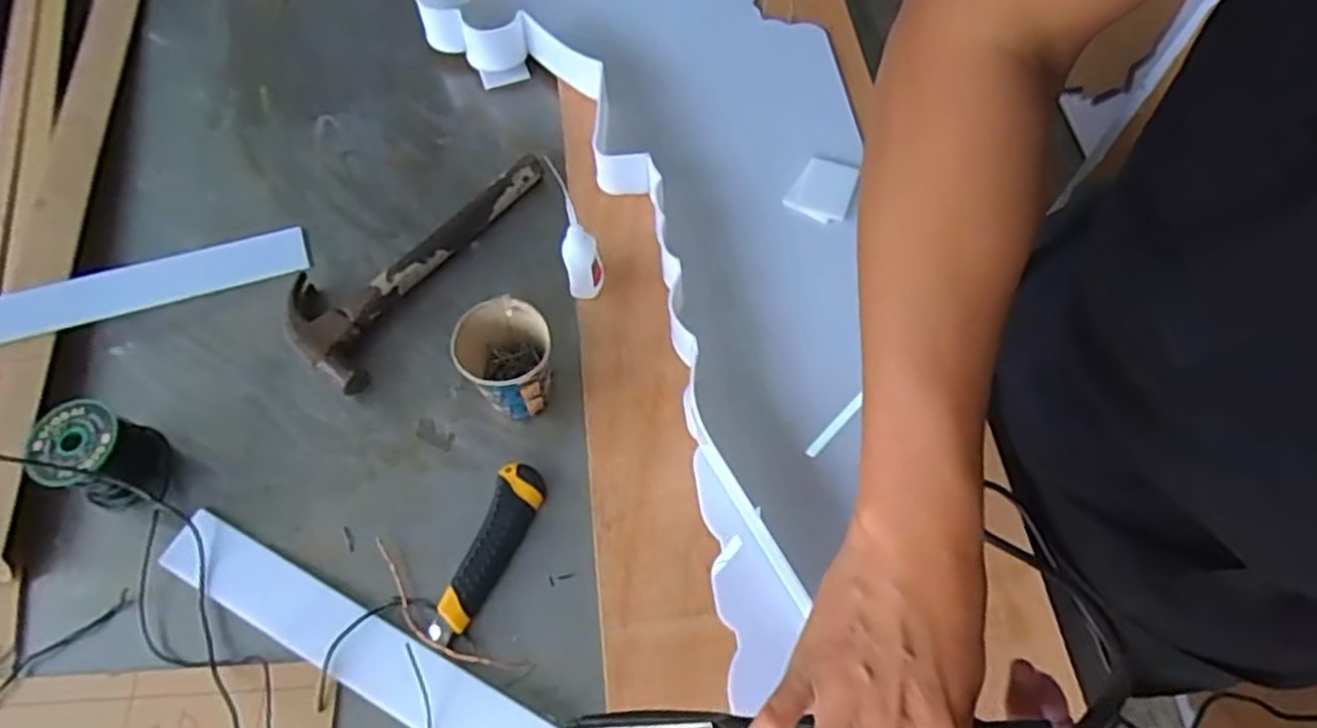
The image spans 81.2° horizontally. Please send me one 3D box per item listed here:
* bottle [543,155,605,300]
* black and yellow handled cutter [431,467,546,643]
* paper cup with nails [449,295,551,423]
[{"bbox_3d":[-0.072,-0.114,0.660,0.032,0.141,0.021,-23,51,-11],"label":"bottle"},{"bbox_3d":[-0.133,0.150,0.613,0.039,0.023,0.145,16,66,11],"label":"black and yellow handled cutter"},{"bbox_3d":[-0.124,0.000,0.651,0.074,0.091,0.078,-1,64,3],"label":"paper cup with nails"}]

